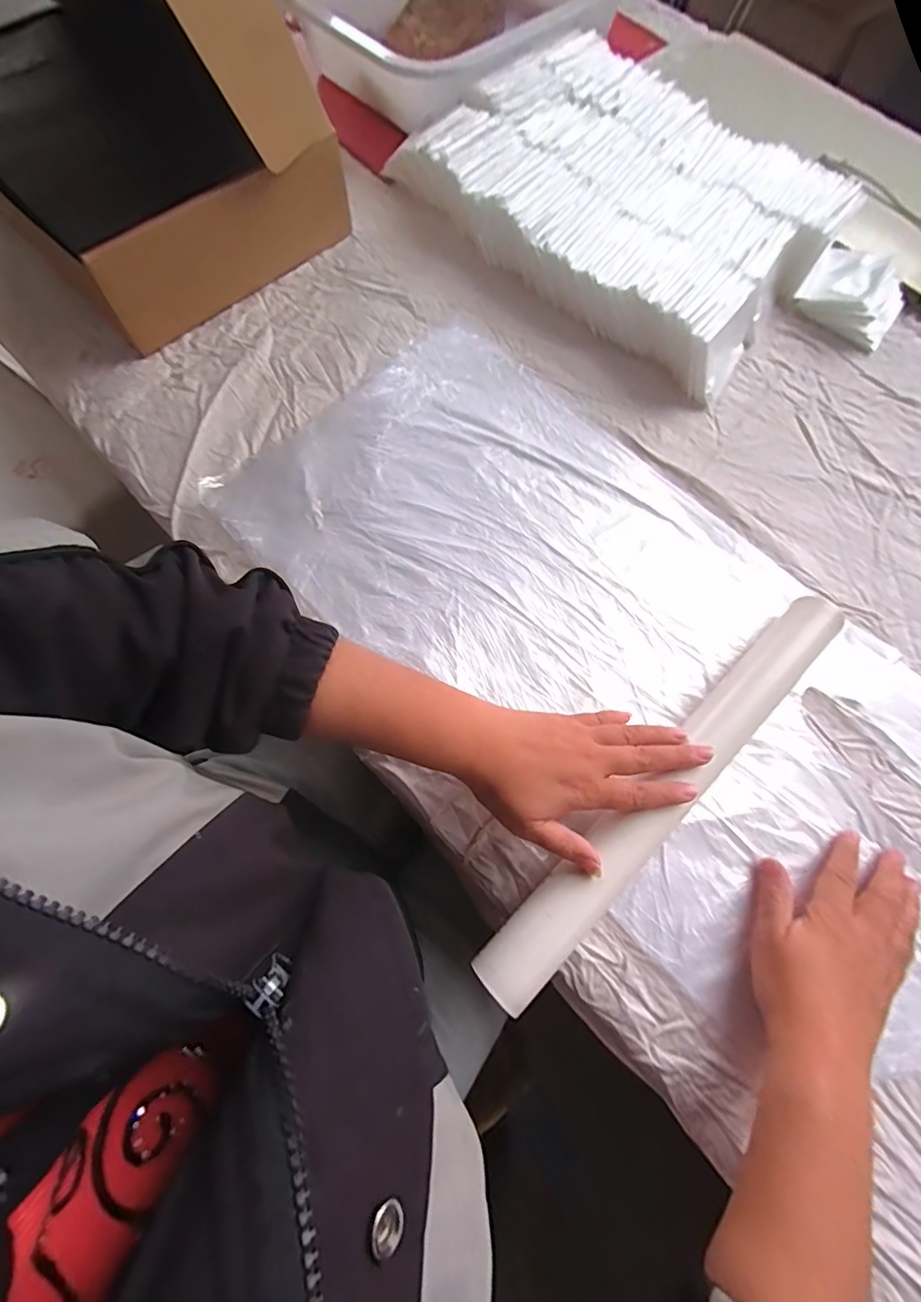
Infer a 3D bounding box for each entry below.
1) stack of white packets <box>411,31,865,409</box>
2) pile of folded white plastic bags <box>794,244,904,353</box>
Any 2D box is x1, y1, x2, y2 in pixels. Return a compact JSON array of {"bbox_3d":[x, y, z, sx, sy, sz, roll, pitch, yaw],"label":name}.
[{"bbox_3d":[0.166,-0.460,0.518,0.398,0.069,0.269,41,75,11],"label":"stack of white packets"},{"bbox_3d":[0.401,-0.364,0.511,0.096,0.038,0.083,36,74,10],"label":"pile of folded white plastic bags"}]

